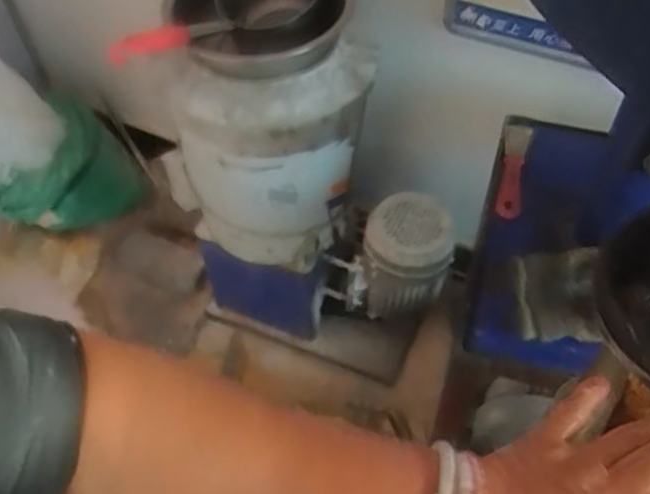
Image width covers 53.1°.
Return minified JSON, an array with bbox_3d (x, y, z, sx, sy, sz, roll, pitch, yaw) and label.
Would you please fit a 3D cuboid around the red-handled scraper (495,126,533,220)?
[{"bbox_3d":[0.270,-0.114,0.932,0.033,0.027,0.171,11,54,10],"label":"red-handled scraper"}]

